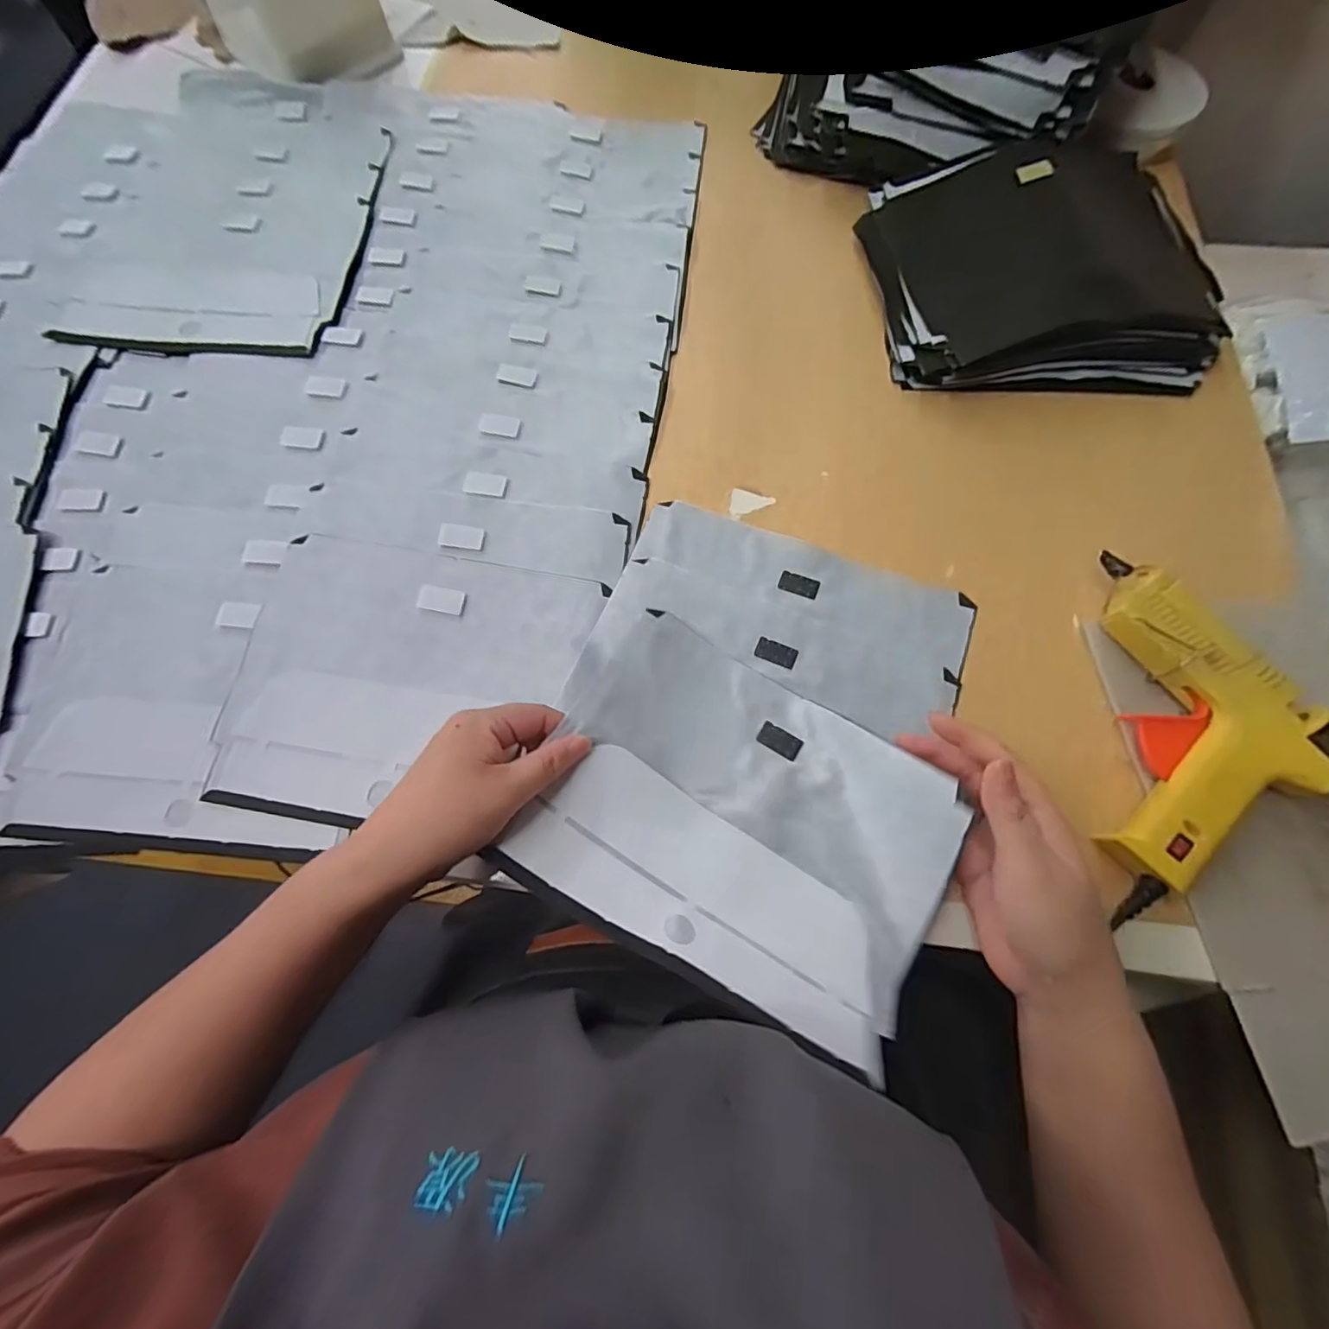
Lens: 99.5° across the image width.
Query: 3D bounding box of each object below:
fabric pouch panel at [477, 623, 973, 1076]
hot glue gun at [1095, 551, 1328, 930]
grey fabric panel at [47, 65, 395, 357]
[{"bbox_3d":[0.048,0.090,0.346,0.239,0.046,0.186,27,73,10],"label":"fabric pouch panel"},{"bbox_3d":[0.350,0.043,0.356,0.131,0.046,0.224,11,71,5],"label":"hot glue gun"},{"bbox_3d":[-0.433,-0.471,0.578,0.281,0.018,0.392,5,70,3],"label":"grey fabric panel"}]

